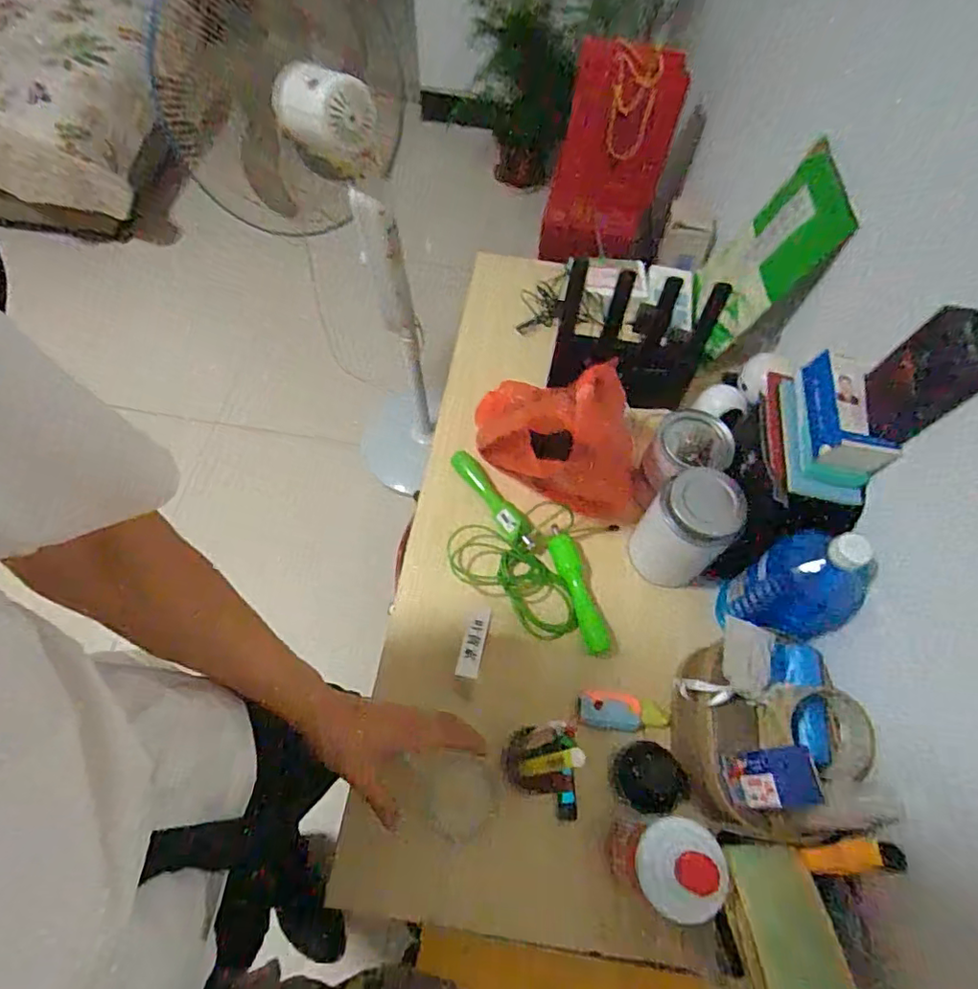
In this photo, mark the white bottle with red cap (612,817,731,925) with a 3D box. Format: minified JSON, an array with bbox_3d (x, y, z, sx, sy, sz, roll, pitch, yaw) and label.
[{"bbox_3d":[0.165,0.355,0.546,0.076,0.185,0.080,12,61,4],"label":"white bottle with red cap"}]

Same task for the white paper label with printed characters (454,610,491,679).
[{"bbox_3d":[-0.017,0.158,0.607,0.023,0.010,0.073,12,61,4],"label":"white paper label with printed characters"}]

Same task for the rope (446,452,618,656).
[{"bbox_3d":[0.048,0.075,0.761,0.278,0.035,0.192,21,62,9],"label":"rope"}]

